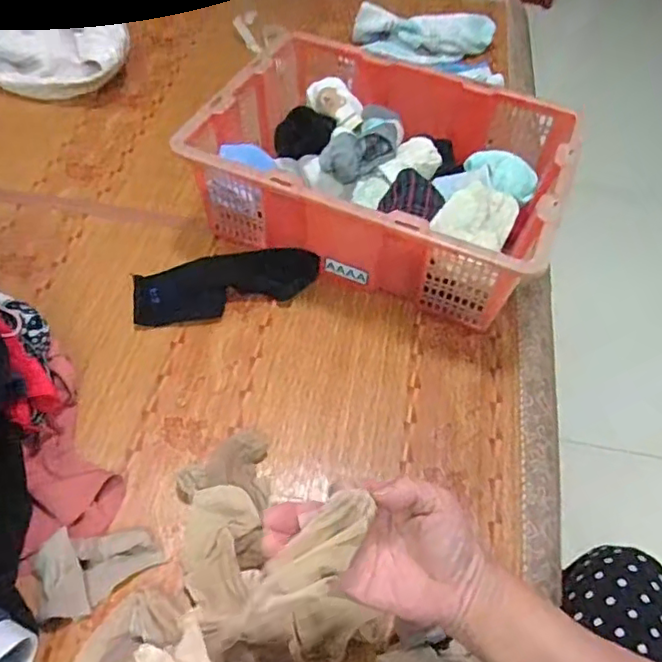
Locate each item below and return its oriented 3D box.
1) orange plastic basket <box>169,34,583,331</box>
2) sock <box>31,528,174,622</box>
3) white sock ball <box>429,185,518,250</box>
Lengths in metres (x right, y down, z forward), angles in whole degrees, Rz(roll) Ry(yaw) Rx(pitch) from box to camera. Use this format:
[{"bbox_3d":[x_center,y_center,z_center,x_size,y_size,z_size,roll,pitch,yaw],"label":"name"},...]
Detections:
[{"bbox_3d":[0.074,-0.222,0.845,0.461,0.159,0.343,20,55,10],"label":"orange plastic basket"},{"bbox_3d":[-0.220,0.224,0.574,0.109,0.027,0.070,-14,56,-14],"label":"sock"},{"bbox_3d":[0.189,-0.149,0.770,0.088,0.050,0.109,25,56,14],"label":"white sock ball"}]

